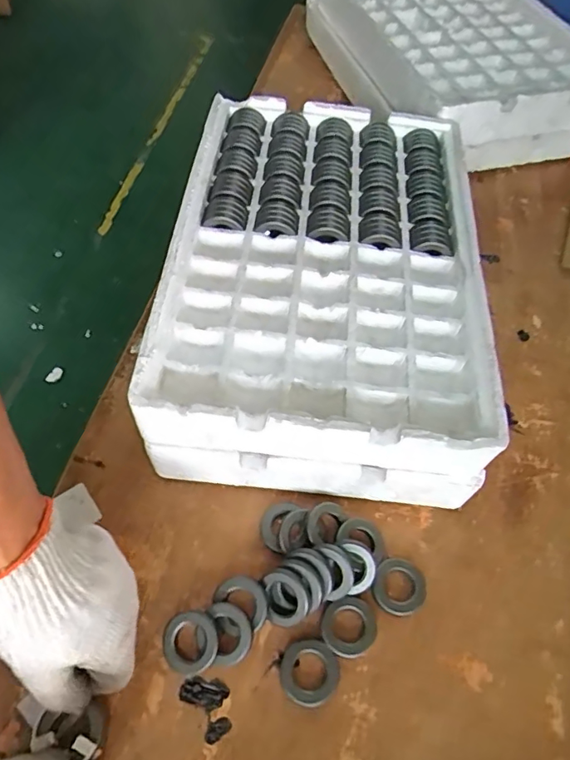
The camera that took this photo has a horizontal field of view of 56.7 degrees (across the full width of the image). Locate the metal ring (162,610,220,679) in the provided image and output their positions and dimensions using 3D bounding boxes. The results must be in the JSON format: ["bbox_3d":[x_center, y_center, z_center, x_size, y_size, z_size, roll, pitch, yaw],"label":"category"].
[{"bbox_3d":[-0.072,0.200,0.401,0.042,0.007,0.045,-1,72,2],"label":"metal ring"}]

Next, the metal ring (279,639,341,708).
[{"bbox_3d":[0.019,0.221,0.401,0.044,0.009,0.044,2,57,-2],"label":"metal ring"}]

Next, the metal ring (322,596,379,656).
[{"bbox_3d":[0.051,0.196,0.421,0.044,0.011,0.041,2,57,-2],"label":"metal ring"}]

